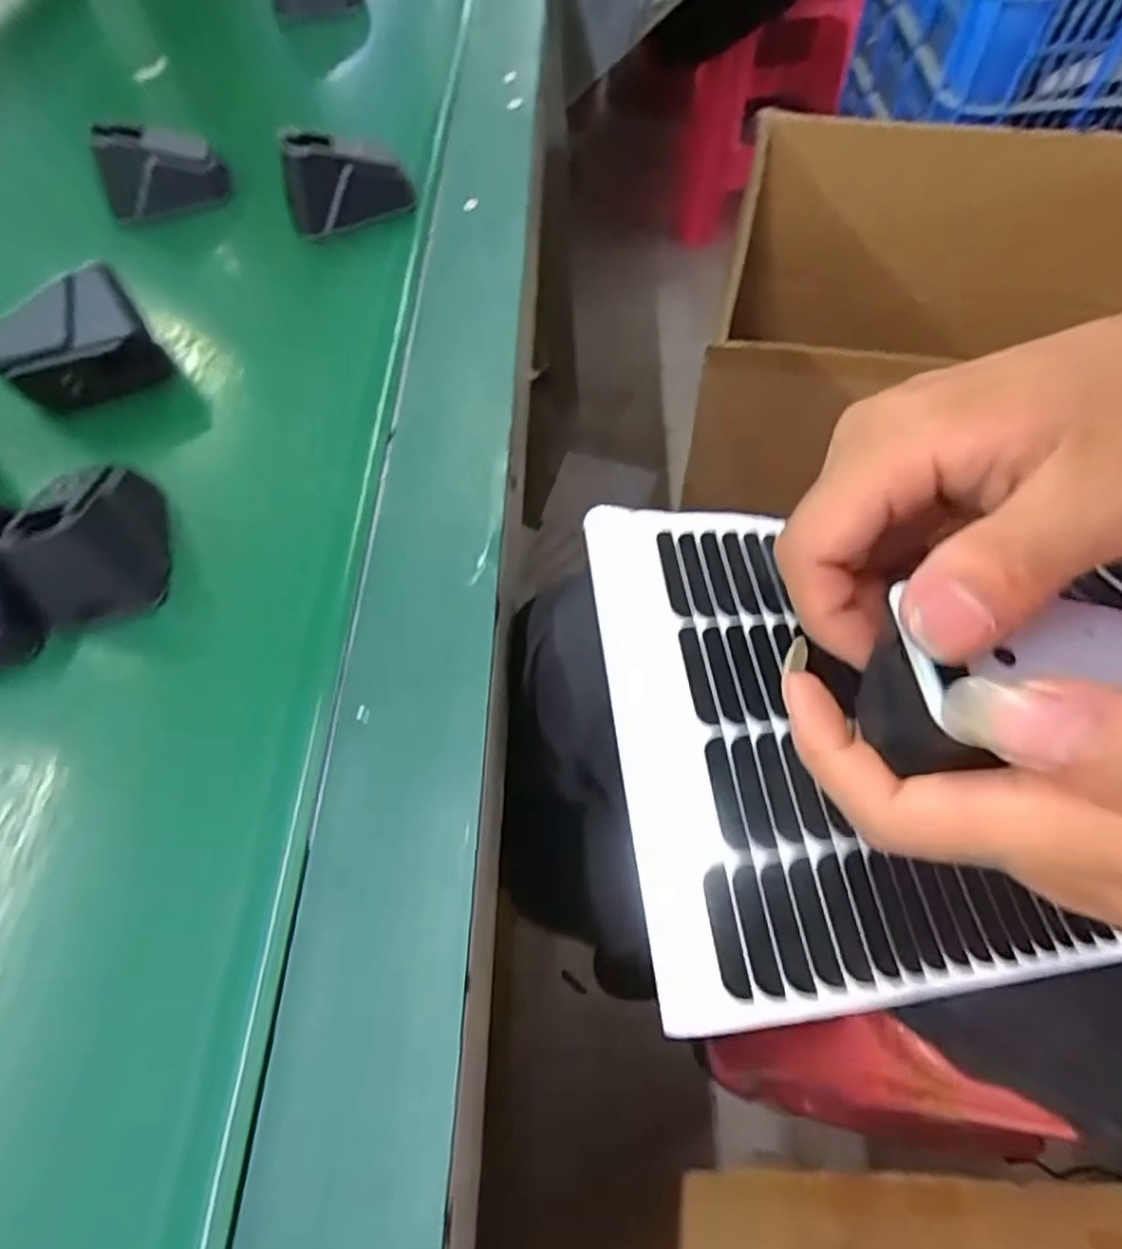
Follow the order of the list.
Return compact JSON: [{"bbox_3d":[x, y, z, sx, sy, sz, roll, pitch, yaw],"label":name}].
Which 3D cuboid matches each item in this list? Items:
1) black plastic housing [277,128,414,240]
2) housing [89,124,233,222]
[{"bbox_3d":[-0.118,-0.240,0.365,0.067,0.045,0.027,-4,61,2],"label":"black plastic housing"},{"bbox_3d":[-0.235,-0.265,0.389,0.068,0.037,0.024,-6,61,1],"label":"housing"}]

